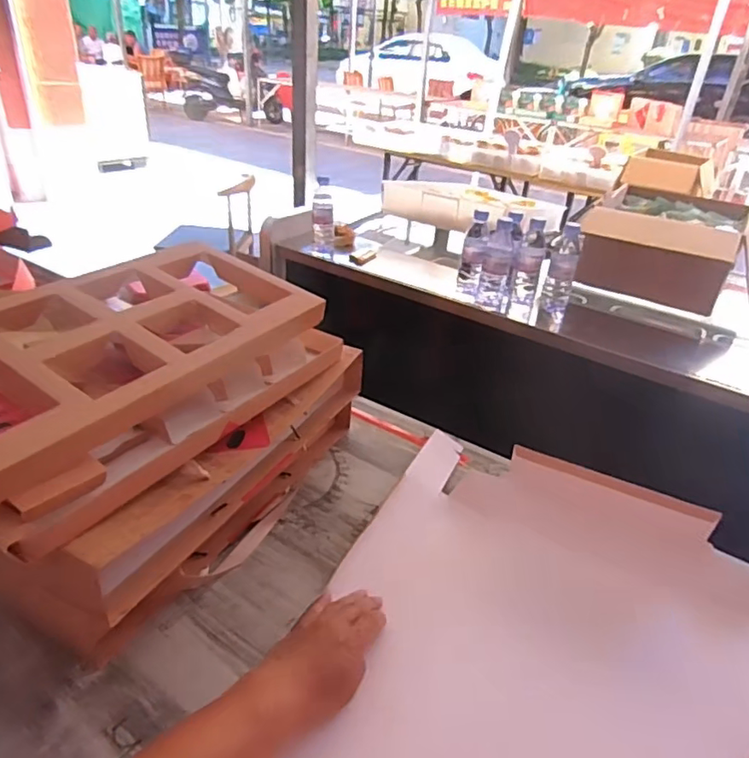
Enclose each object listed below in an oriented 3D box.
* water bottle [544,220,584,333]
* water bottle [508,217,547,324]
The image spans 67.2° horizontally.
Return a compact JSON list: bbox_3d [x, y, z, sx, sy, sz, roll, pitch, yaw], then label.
[{"bbox_3d":[0.387,-0.202,1.180,0.056,0.228,0.070,14,33,14],"label":"water bottle"},{"bbox_3d":[0.328,-0.227,1.210,0.062,0.204,0.056,14,33,14],"label":"water bottle"}]

